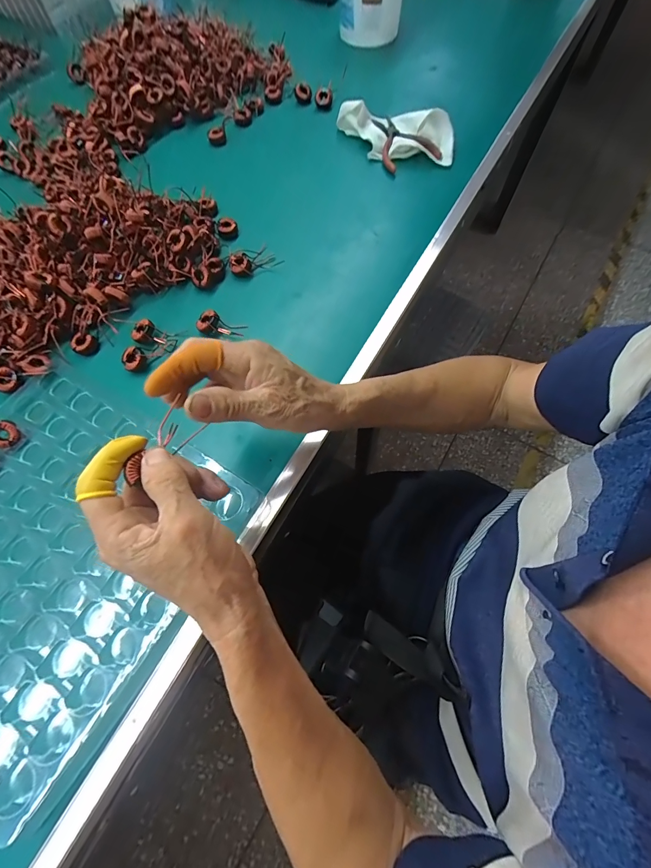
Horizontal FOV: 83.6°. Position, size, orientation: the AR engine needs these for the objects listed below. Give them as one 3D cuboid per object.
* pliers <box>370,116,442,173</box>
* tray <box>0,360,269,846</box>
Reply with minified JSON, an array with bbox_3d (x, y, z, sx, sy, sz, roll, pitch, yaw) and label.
[{"bbox_3d":[0.108,-0.433,0.541,0.085,0.014,0.104,-25,69,-9],"label":"pliers"},{"bbox_3d":[-0.247,0.103,0.322,0.280,0.020,0.284,29,71,13],"label":"tray"}]

